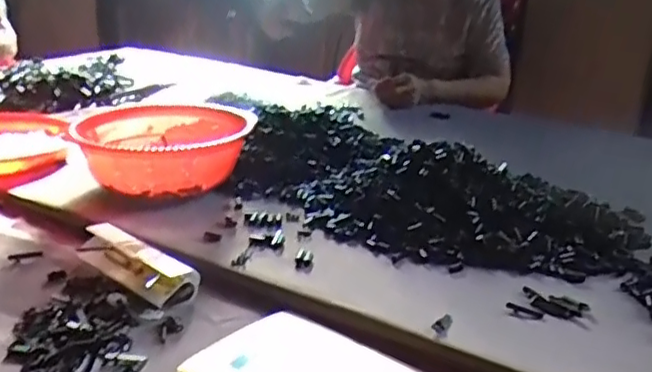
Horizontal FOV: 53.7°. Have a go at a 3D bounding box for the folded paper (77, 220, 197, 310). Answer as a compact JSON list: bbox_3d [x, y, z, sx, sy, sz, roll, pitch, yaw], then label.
[{"bbox_3d":[-0.195,0.078,0.661,0.150,0.037,0.047,16,26,34],"label":"folded paper"}]

